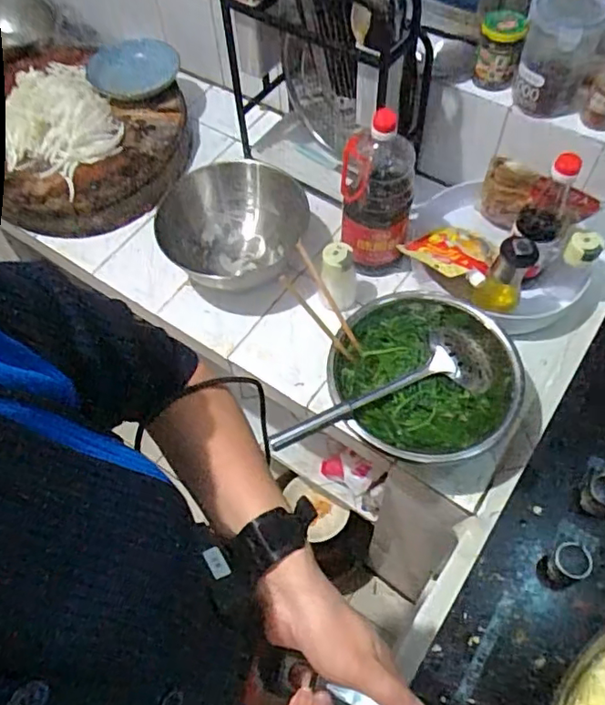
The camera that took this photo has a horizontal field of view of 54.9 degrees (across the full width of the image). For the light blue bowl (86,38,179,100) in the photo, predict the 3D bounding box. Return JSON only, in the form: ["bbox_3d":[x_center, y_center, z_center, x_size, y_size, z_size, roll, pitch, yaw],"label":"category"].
[{"bbox_3d":[-0.292,-0.498,1.019,0.161,0.040,0.155,-24,61,-11],"label":"light blue bowl"}]

